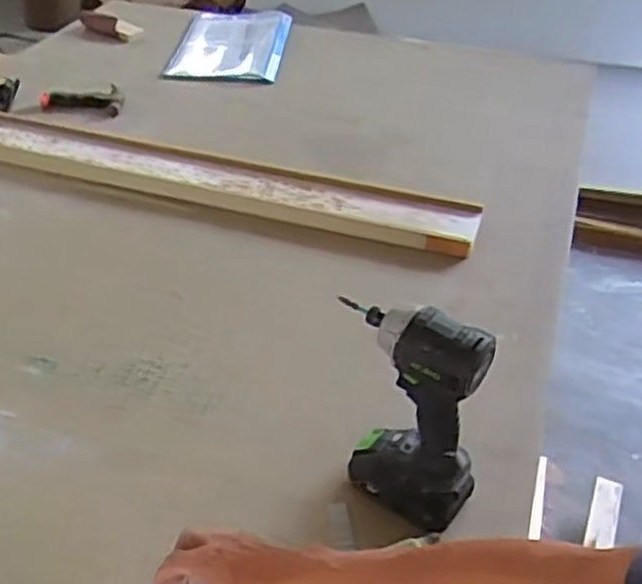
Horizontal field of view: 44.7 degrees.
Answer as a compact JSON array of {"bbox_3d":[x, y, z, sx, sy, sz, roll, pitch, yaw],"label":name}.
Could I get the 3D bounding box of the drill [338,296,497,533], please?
[{"bbox_3d":[0.083,0.114,0.772,0.155,0.227,0.067,29,46,29],"label":"drill"}]

